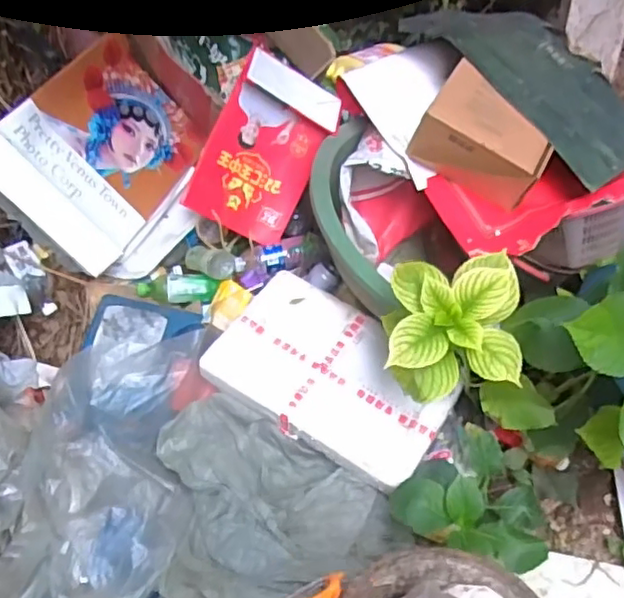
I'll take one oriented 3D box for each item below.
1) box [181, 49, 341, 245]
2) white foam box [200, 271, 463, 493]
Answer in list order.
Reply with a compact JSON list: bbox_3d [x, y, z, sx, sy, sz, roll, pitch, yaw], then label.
[{"bbox_3d":[-0.102,-0.320,1.380,0.235,0.362,0.040,22,9,-25],"label":"box"},{"bbox_3d":[0.040,0.152,1.238,0.447,0.056,0.284,29,60,19],"label":"white foam box"}]

